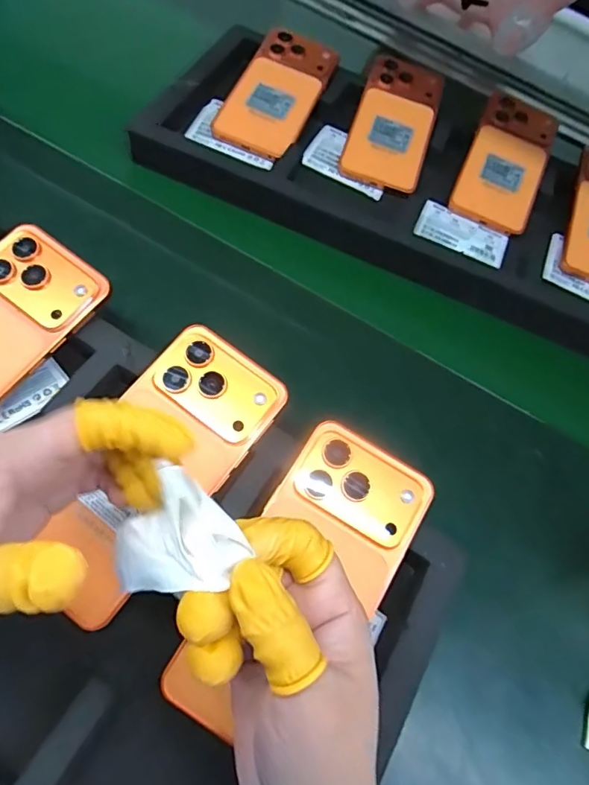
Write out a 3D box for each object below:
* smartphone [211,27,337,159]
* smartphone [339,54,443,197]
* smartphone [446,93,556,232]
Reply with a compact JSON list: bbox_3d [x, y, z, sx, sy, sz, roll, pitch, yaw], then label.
[{"bbox_3d":[-0.016,-0.291,0.486,0.076,0.010,0.157,25,70,1],"label":"smartphone"},{"bbox_3d":[0.098,-0.266,0.492,0.074,0.012,0.158,15,72,5],"label":"smartphone"},{"bbox_3d":[0.206,-0.226,0.492,0.075,0.014,0.151,21,74,9],"label":"smartphone"}]

